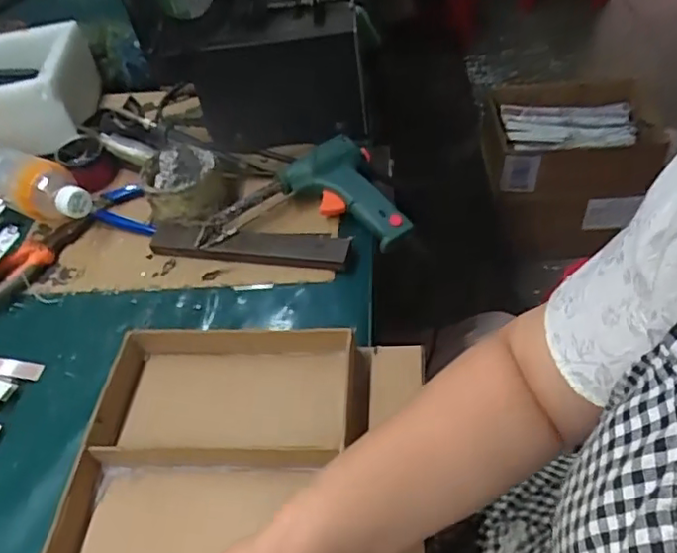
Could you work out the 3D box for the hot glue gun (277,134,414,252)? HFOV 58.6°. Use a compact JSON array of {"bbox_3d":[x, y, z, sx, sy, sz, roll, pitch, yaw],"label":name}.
[{"bbox_3d":[0.020,-0.087,0.620,0.136,0.033,0.088,42,62,19],"label":"hot glue gun"}]

